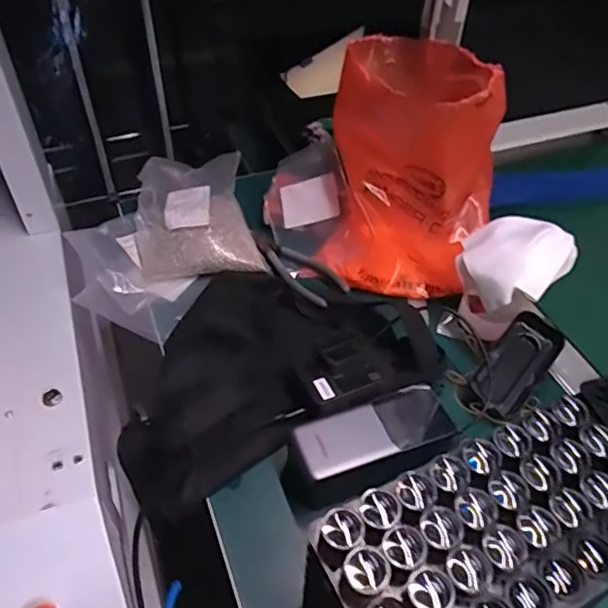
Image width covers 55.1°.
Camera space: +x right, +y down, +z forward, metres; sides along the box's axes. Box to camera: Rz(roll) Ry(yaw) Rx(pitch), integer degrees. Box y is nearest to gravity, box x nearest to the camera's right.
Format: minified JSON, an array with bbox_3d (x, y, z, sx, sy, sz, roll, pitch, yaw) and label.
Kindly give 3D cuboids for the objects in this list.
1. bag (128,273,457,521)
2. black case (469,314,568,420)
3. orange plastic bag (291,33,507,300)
[{"bbox_3d":[-0.038,0.053,0.561,0.293,0.060,0.195,-20,49,-17],"label":"bag"},{"bbox_3d":[0.204,0.057,0.558,0.052,0.028,0.098,40,71,4],"label":"black case"},{"bbox_3d":[0.111,-0.141,0.620,0.169,0.215,0.176,17,49,16],"label":"orange plastic bag"}]

